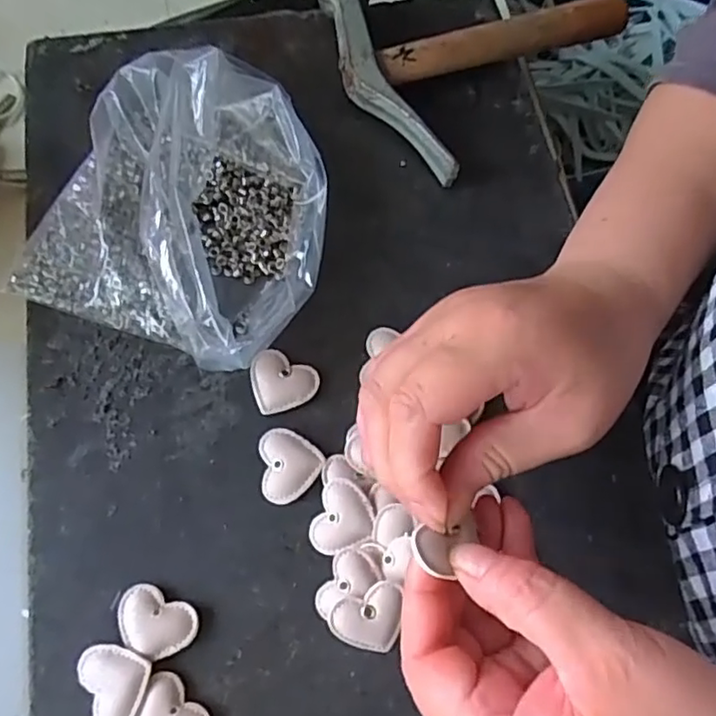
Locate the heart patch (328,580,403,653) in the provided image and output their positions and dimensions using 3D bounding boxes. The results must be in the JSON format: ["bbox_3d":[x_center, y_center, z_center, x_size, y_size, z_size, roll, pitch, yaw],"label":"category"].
[{"bbox_3d":[0.004,0.110,0.269,0.030,0.004,0.030,13,94,-5],"label":"heart patch"}]

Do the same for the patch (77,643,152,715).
[{"bbox_3d":[-0.104,0.137,0.261,0.030,0.006,0.031,17,72,3],"label":"patch"}]

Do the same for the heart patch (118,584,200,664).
[{"bbox_3d":[-0.088,0.114,0.270,0.035,0.007,0.024,25,72,6],"label":"heart patch"}]

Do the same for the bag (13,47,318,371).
[{"bbox_3d":[-0.079,-0.079,0.319,0.140,0.045,0.162,30,73,7],"label":"bag"}]

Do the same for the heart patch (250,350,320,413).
[{"bbox_3d":[-0.037,0.010,0.312,0.032,0.005,0.030,-17,73,-8],"label":"heart patch"}]

